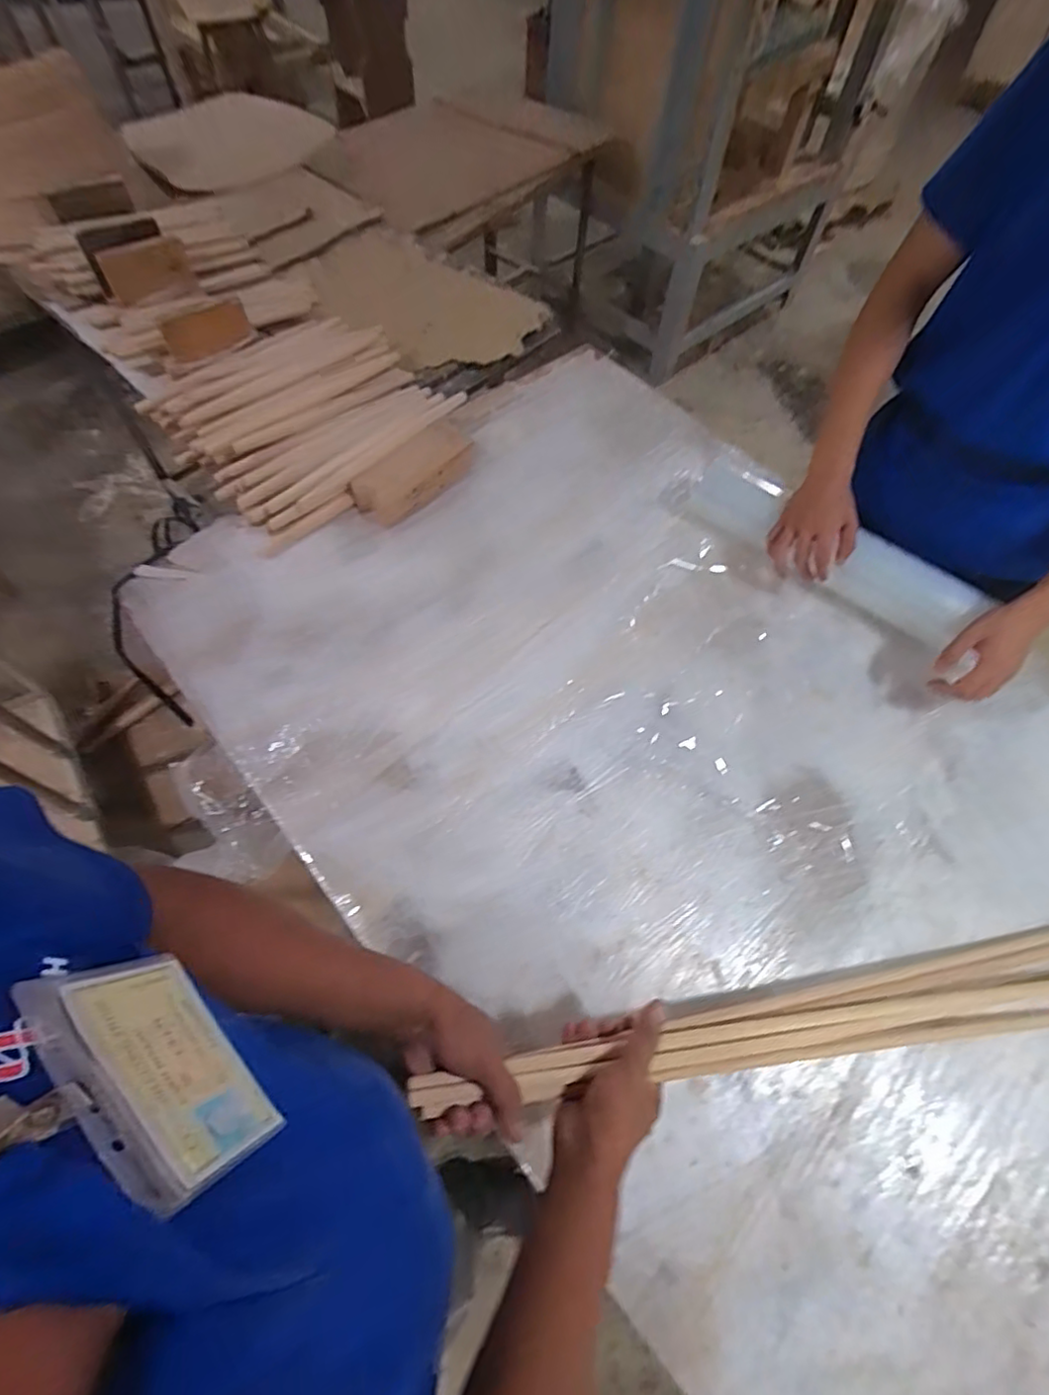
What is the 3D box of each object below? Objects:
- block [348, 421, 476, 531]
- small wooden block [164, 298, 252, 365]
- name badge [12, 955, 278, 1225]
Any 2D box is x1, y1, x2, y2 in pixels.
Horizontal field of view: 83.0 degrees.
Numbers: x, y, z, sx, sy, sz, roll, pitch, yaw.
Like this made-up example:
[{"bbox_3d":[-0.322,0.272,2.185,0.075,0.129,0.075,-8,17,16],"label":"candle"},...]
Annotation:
[{"bbox_3d":[-0.174,-0.378,0.992,0.094,0.057,0.227,36,65,14],"label":"block"},{"bbox_3d":[-0.570,-0.654,1.059,0.150,0.073,0.031,-16,64,5],"label":"small wooden block"},{"bbox_3d":[-0.145,0.147,0.237,0.095,0.085,0.004,41,84,19],"label":"name badge"}]

